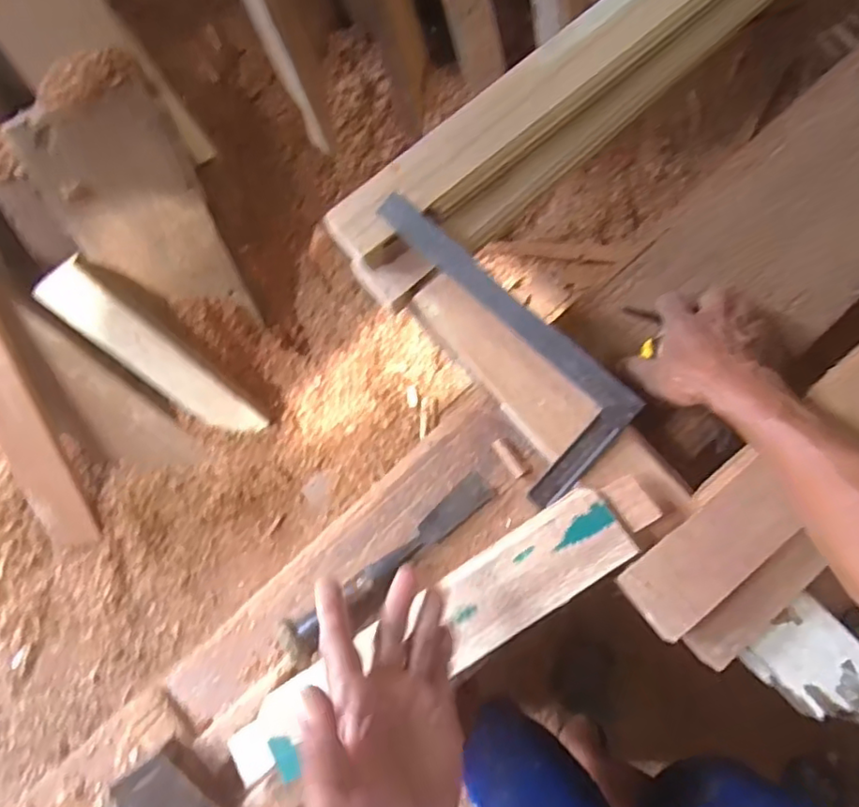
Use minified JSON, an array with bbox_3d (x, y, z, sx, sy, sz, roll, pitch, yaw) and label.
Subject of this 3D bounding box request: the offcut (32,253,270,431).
[{"bbox_3d":[-0.460,-0.076,1.073,0.094,0.057,0.422,-51,127,-11],"label":"offcut"}]

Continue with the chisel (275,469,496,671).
[{"bbox_3d":[-0.035,0.156,0.594,0.241,0.035,0.042,-37,80,-6],"label":"chisel"}]

